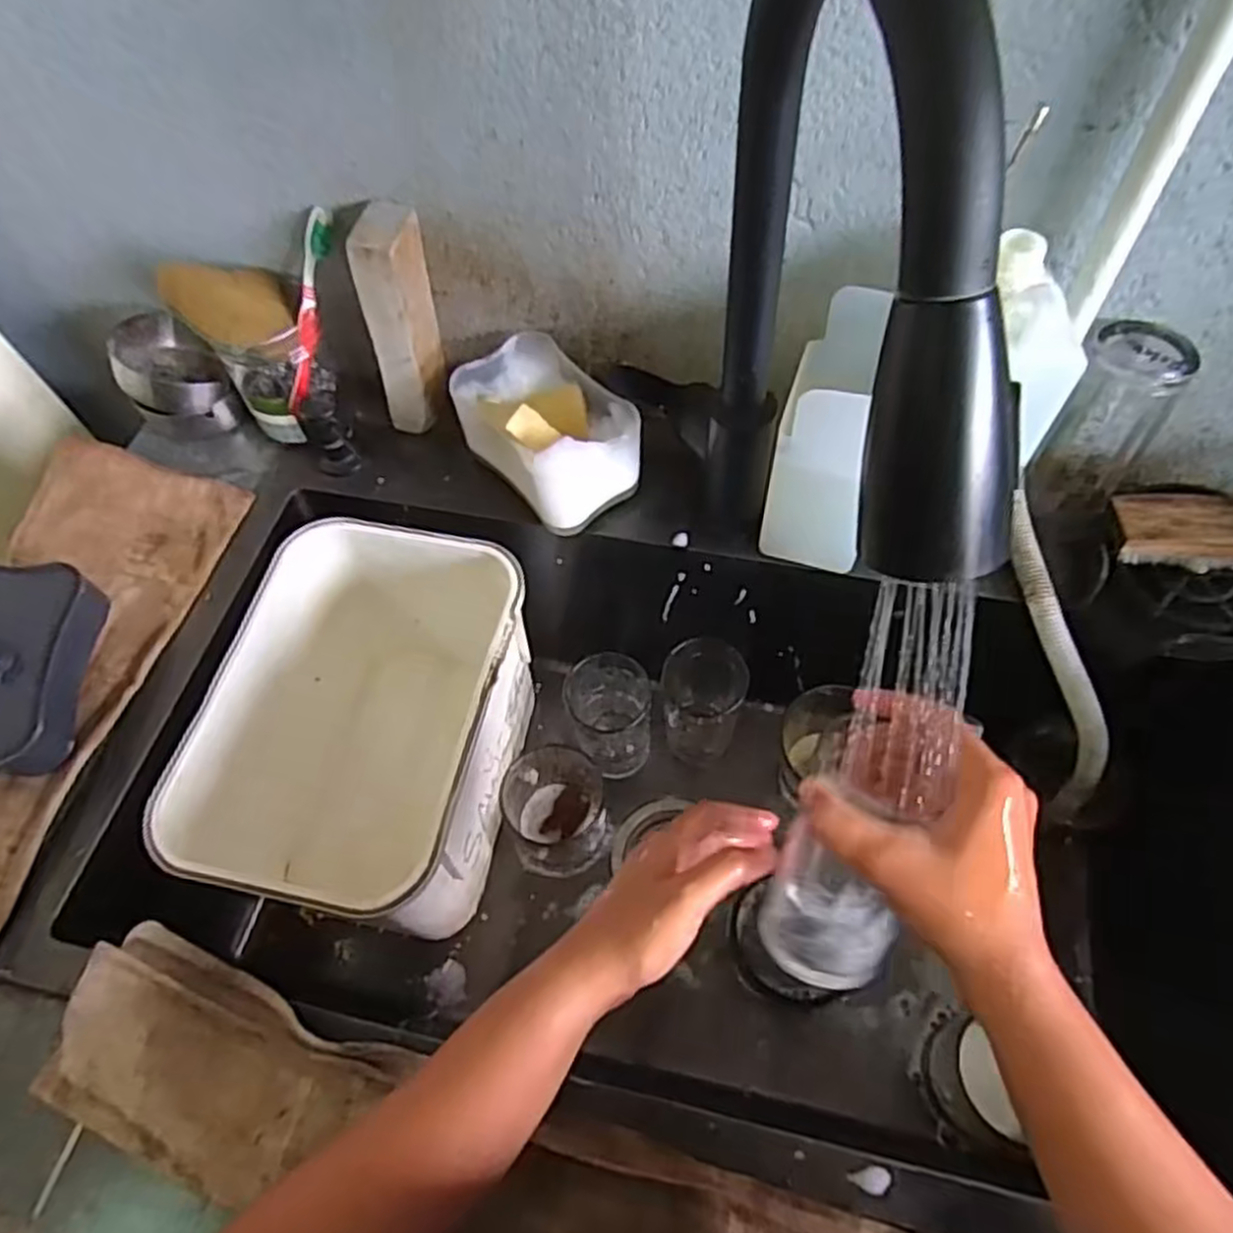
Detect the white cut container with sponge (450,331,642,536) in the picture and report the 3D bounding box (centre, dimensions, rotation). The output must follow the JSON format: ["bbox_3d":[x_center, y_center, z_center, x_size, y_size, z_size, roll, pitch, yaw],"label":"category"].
[{"bbox_3d":[-0.053,-0.146,0.597,0.091,0.082,0.136,-34,63,-17],"label":"white cut container with sponge"}]

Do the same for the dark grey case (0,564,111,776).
[{"bbox_3d":[-0.406,0.036,0.517,0.089,0.055,0.133,-3,59,1],"label":"dark grey case"}]

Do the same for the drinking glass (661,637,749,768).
[{"bbox_3d":[0.074,0.076,0.688,0.070,0.152,0.067,-1,59,2],"label":"drinking glass"}]

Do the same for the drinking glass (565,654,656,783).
[{"bbox_3d":[-0.004,0.088,0.673,0.065,0.132,0.075,5,59,6],"label":"drinking glass"}]

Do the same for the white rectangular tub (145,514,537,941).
[{"bbox_3d":[-0.192,0.089,0.661,0.220,0.239,0.313,9,60,8],"label":"white rectangular tub"}]

